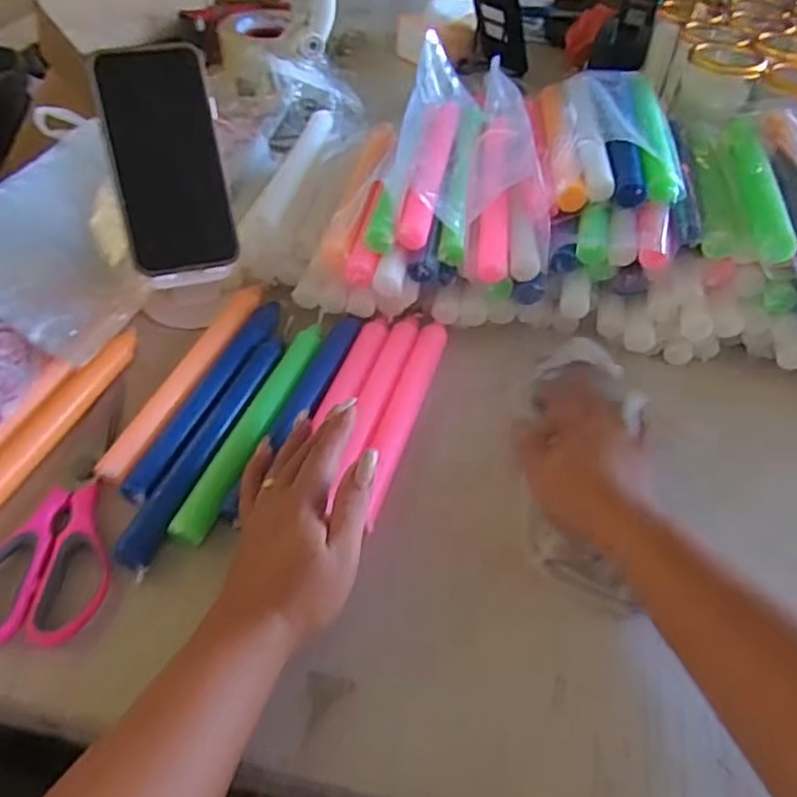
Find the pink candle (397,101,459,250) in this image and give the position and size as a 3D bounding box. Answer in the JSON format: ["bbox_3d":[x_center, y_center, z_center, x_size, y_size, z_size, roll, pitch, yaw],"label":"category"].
[{"bbox_3d":[0.028,-0.201,0.558,0.025,0.027,0.202,8,49,6],"label":"pink candle"}]

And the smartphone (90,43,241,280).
[{"bbox_3d":[-0.171,-0.175,0.489,0.079,0.157,0.008,-9,12,-9],"label":"smartphone"}]

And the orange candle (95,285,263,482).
[{"bbox_3d":[-0.156,-0.020,0.503,0.024,0.017,0.213,15,50,12],"label":"orange candle"}]

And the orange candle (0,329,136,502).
[{"bbox_3d":[-0.250,0.027,0.458,0.021,0.020,0.209,16,51,12],"label":"orange candle"}]

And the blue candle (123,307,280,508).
[{"bbox_3d":[-0.137,-0.006,0.492,0.024,0.019,0.206,14,50,11],"label":"blue candle"}]

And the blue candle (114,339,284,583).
[{"bbox_3d":[-0.131,0.031,0.462,0.022,0.017,0.200,16,51,12],"label":"blue candle"}]

